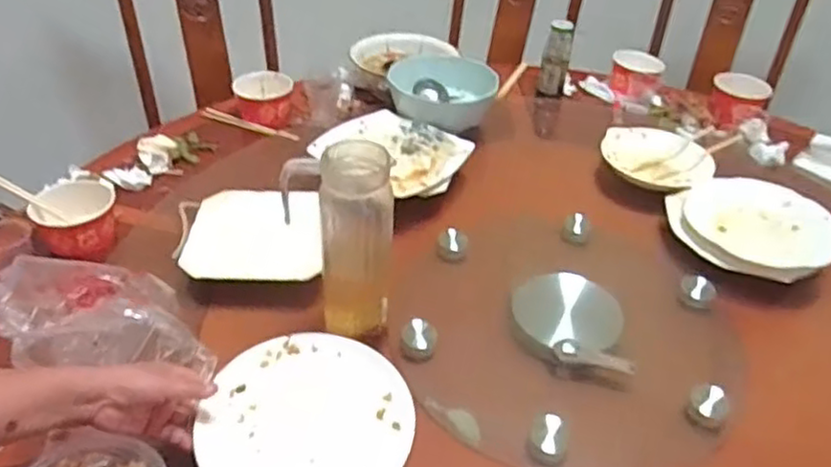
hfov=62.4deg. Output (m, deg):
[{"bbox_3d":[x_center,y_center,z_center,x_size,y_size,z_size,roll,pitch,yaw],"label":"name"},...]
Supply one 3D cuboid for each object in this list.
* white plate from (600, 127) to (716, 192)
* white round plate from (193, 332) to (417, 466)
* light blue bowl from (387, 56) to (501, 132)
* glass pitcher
[{"bbox_3d":[0.424,-0.124,1.221,0.193,0.045,0.193,1,39,-1],"label":"white plate"},{"bbox_3d":[-0.112,0.200,0.731,0.212,0.022,0.215,1,39,-1],"label":"white round plate"},{"bbox_3d":[0.051,-0.271,1.316,0.202,0.079,0.210,1,39,-1],"label":"light blue bowl"},{"bbox_3d":[-0.089,0.021,0.821,0.120,0.255,0.087,1,38,-6],"label":"glass pitcher"}]

